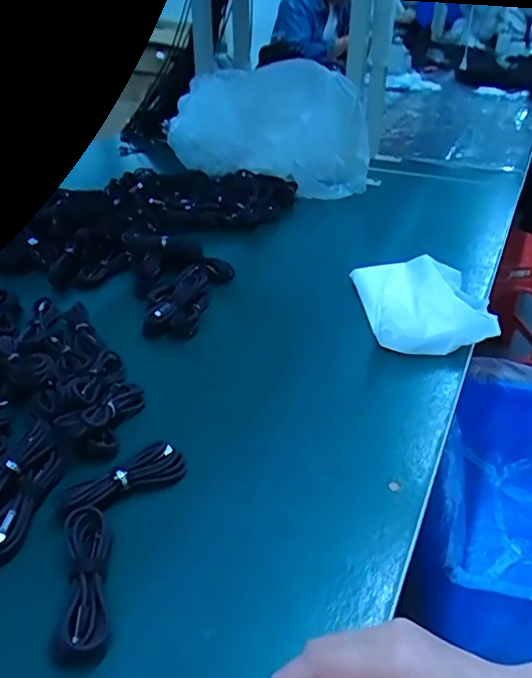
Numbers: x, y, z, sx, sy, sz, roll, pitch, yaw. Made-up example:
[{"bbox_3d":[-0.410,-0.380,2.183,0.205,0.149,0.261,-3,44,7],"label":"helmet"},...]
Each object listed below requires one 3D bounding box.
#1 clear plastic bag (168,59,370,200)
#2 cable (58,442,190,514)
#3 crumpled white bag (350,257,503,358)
[{"bbox_3d":[0.004,-0.388,1.017,0.382,0.222,0.151,28,43,35],"label":"clear plastic bag"},{"bbox_3d":[-0.121,0.123,0.486,0.107,0.025,0.030,-23,40,-31],"label":"cable"},{"bbox_3d":[0.197,-0.046,0.708,0.150,0.061,0.180,-1,34,-2],"label":"crumpled white bag"}]

